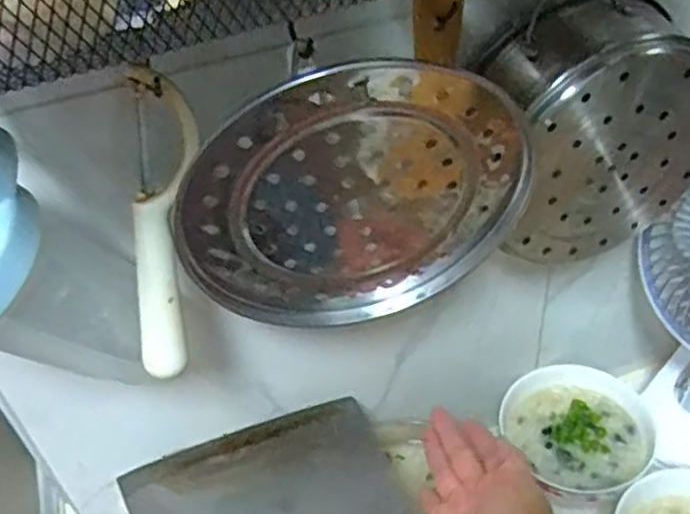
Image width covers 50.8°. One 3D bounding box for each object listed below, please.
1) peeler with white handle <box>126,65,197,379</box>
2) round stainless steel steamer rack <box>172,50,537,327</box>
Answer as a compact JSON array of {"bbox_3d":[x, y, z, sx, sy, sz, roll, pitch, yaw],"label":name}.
[{"bbox_3d":[-0.090,-0.013,0.358,0.020,0.153,0.029,8,16,16],"label":"peeler with white handle"},{"bbox_3d":[0.004,-0.022,0.390,0.184,0.186,0.008,17,40,-37],"label":"round stainless steel steamer rack"}]

